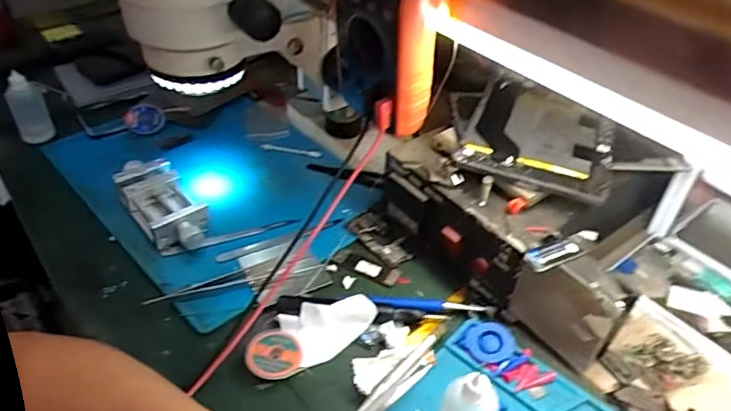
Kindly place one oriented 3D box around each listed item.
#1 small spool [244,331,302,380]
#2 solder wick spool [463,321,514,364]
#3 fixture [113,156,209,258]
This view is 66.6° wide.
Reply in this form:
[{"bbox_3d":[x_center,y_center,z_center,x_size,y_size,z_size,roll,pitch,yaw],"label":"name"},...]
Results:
[{"bbox_3d":[-0.073,0.117,0.443,0.043,0.012,0.041,1,41,-1],"label":"small spool"},{"bbox_3d":[0.102,0.111,0.456,0.037,0.008,0.036,1,41,-1],"label":"solder wick spool"},{"bbox_3d":[-0.201,-0.004,0.553,0.053,0.031,0.121,-28,49,-30],"label":"fixture"}]

